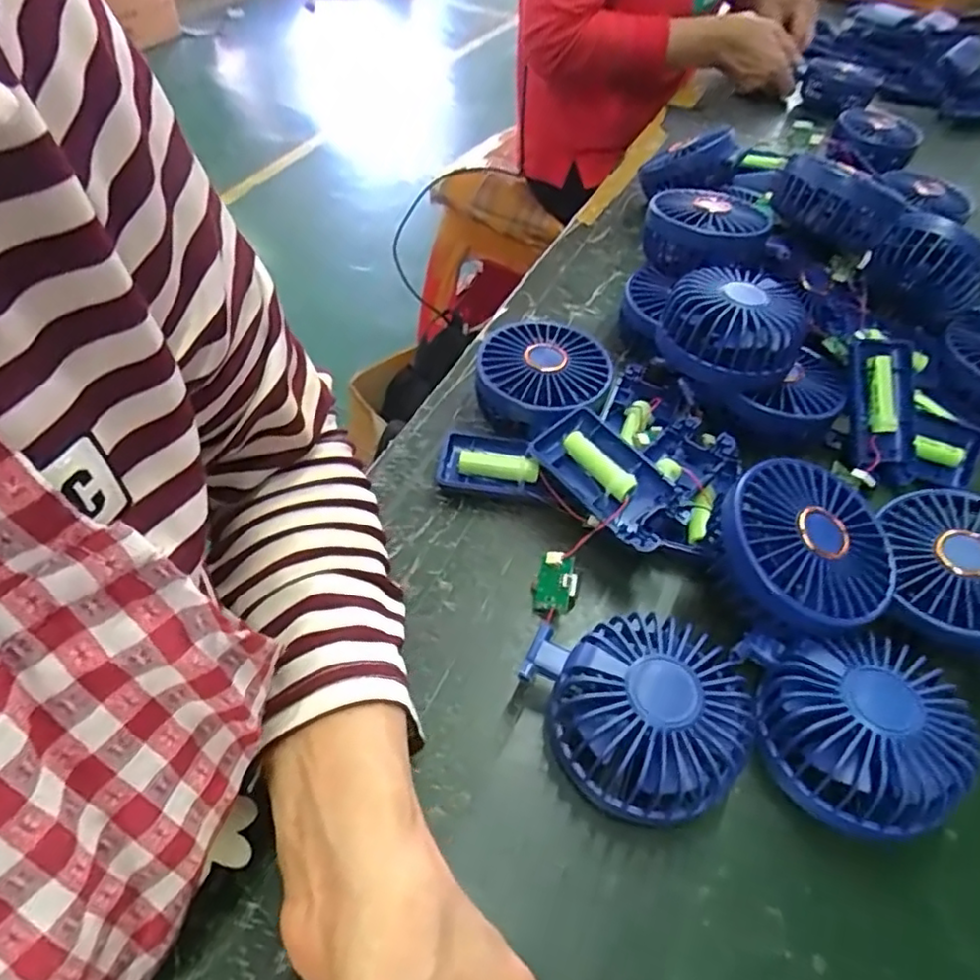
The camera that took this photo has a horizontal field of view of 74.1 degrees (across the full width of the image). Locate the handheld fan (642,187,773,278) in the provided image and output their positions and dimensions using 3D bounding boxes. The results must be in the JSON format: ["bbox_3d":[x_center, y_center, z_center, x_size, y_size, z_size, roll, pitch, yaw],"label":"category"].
[{"bbox_3d":[0.154,-0.186,0.479,0.094,0.042,0.086,-35,62,-28],"label":"handheld fan"}]

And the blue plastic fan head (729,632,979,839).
[{"bbox_3d":[0.166,0.106,0.296,0.082,0.042,0.089,-9,58,5],"label":"blue plastic fan head"}]

